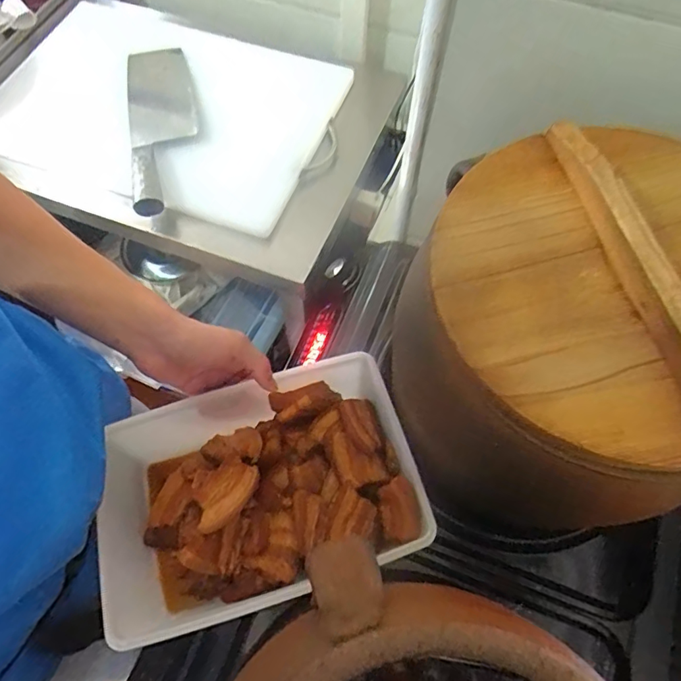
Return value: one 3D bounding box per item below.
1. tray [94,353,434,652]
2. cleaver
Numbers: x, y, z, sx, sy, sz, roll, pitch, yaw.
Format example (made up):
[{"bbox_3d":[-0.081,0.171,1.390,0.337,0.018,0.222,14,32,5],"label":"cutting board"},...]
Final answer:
[{"bbox_3d":[-0.080,0.137,0.453,0.276,0.093,0.178,-17,65,-8],"label":"tray"},{"bbox_3d":[-0.254,-0.312,0.724,0.100,0.032,0.324,-13,65,-7],"label":"cleaver"}]

